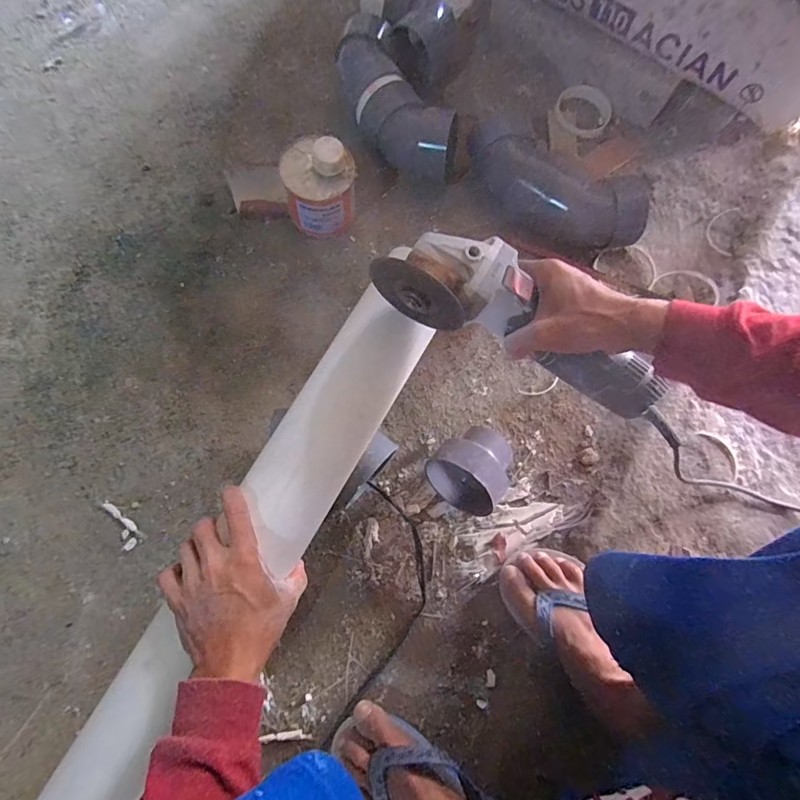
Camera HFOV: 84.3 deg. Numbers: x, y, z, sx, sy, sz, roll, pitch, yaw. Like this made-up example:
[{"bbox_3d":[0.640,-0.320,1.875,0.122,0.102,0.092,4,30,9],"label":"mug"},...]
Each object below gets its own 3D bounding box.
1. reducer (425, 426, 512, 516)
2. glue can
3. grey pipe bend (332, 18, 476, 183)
[{"bbox_3d":[0.091,0.086,0.537,0.093,0.096,0.095,-42,79,-11],"label":"reducer"},{"bbox_3d":[-0.111,-0.296,0.629,0.095,0.115,0.095,0,75,-1],"label":"glue can"},{"bbox_3d":[-0.015,-0.454,0.688,0.123,0.083,0.297,-30,77,-8],"label":"grey pipe bend"}]

